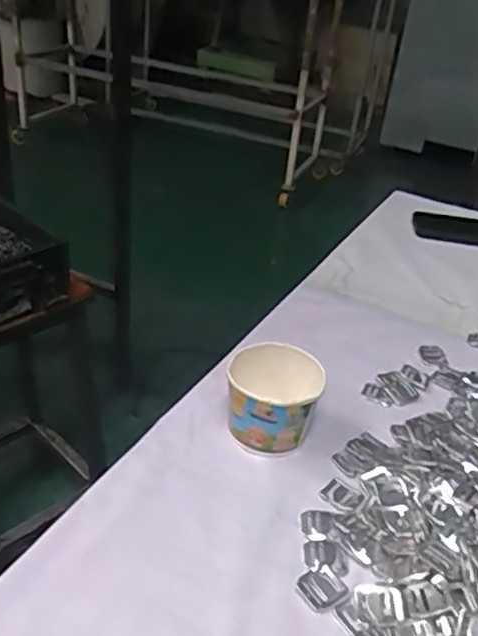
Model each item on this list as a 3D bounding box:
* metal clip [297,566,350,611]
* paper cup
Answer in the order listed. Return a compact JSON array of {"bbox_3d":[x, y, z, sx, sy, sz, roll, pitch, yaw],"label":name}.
[{"bbox_3d":[0.065,0.209,0.500,0.033,0.004,0.031,-17,40,-32],"label":"metal clip"},{"bbox_3d":[0.032,0.080,0.624,0.089,0.076,0.081,5,33,-3],"label":"paper cup"}]

